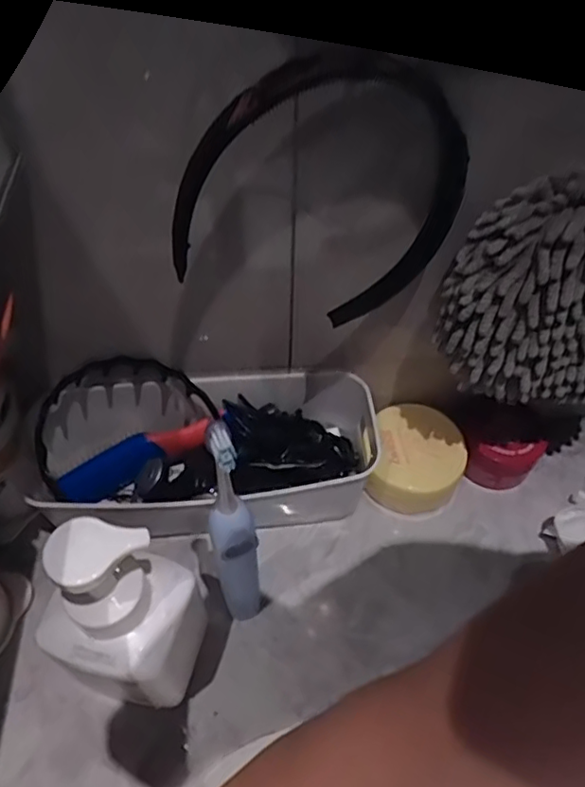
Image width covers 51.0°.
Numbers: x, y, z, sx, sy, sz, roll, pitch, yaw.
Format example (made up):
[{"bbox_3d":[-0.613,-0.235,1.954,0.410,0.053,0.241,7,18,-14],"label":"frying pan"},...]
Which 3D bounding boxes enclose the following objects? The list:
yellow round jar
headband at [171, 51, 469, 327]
[{"bbox_3d":[0.104,0.057,0.521,0.081,0.048,0.083,10,54,5],"label":"yellow round jar"},{"bbox_3d":[0.013,-0.093,0.350,0.160,0.188,0.031,-13,55,-11],"label":"headband"}]

